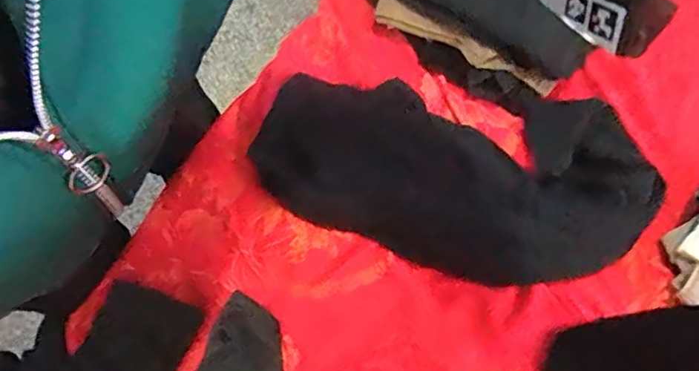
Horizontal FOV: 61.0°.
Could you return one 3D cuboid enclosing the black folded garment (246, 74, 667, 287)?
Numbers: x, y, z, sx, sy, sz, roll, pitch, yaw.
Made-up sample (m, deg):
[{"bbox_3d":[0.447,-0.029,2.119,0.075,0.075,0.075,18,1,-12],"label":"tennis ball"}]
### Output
[{"bbox_3d":[0.122,-0.011,0.733,0.476,0.047,0.239,7,71,1],"label":"black folded garment"}]

